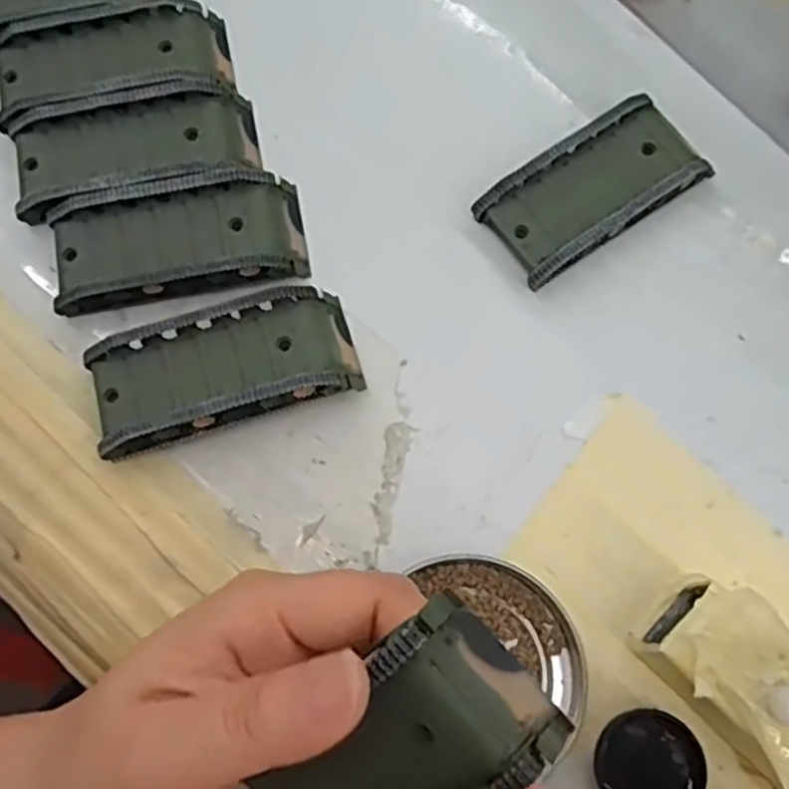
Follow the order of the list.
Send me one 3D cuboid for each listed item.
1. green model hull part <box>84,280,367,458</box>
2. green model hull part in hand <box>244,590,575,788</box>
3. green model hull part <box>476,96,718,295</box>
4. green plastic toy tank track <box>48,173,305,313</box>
[{"bbox_3d":[-0.064,-0.011,0.287,0.097,0.023,0.047,-18,75,-6],"label":"green model hull part"},{"bbox_3d":[-0.001,0.094,0.190,0.042,0.019,0.091,40,119,9],"label":"green model hull part in hand"},{"bbox_3d":[0.082,-0.085,0.313,0.091,0.020,0.045,-33,78,-10],"label":"green model hull part"},{"bbox_3d":[-0.085,-0.061,0.303,0.096,0.017,0.045,-10,75,-4],"label":"green plastic toy tank track"}]

